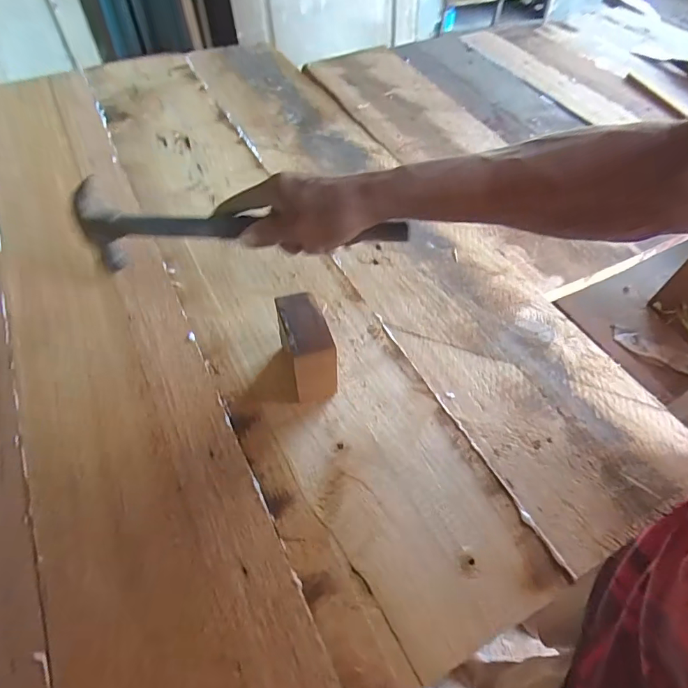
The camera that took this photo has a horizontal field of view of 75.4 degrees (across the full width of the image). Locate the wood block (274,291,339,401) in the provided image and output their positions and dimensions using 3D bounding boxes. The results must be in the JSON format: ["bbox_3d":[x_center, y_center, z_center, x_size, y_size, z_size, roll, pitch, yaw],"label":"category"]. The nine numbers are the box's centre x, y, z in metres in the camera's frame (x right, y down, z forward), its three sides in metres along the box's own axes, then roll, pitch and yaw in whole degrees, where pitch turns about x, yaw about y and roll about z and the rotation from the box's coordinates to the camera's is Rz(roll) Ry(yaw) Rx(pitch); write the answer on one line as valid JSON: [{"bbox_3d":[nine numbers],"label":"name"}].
[{"bbox_3d":[-0.037,0.006,0.421,0.040,0.077,0.077,-15,55,-13],"label":"wood block"}]

